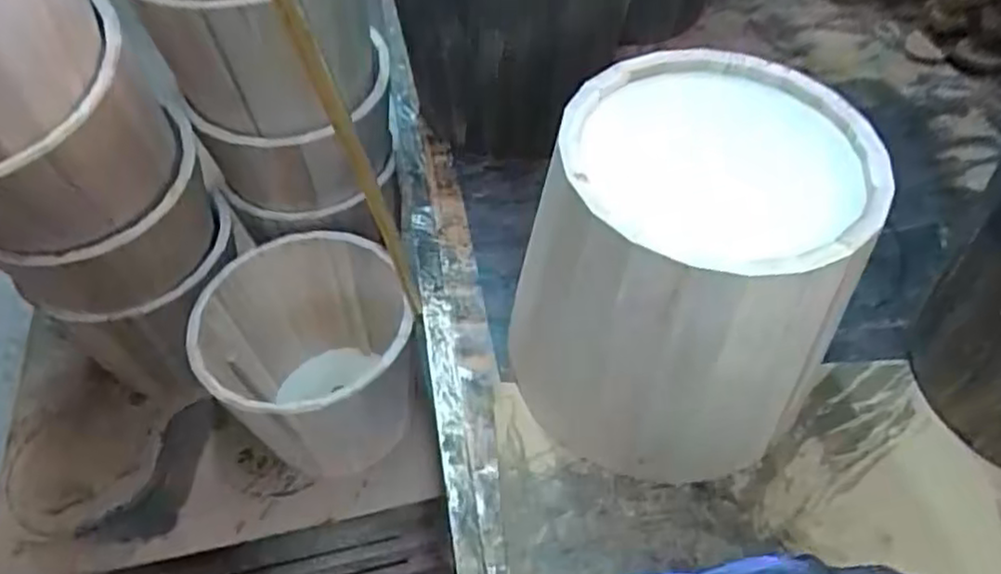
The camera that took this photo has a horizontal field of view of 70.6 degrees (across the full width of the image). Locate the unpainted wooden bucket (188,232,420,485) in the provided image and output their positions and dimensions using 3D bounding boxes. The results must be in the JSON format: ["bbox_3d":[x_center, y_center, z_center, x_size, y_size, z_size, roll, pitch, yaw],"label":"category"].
[{"bbox_3d":[-0.213,0.092,0.819,0.211,0.229,0.230,0,52,1],"label":"unpainted wooden bucket"}]

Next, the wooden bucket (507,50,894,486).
[{"bbox_3d":[0.122,-0.003,0.459,0.182,0.208,0.185,18,54,15],"label":"wooden bucket"}]

